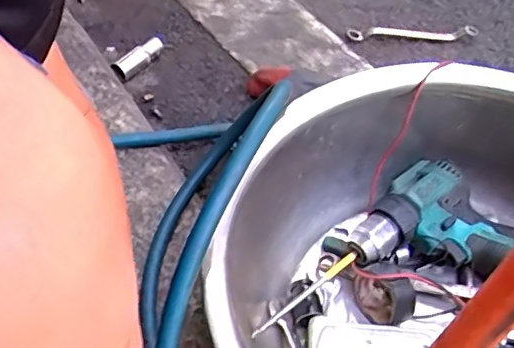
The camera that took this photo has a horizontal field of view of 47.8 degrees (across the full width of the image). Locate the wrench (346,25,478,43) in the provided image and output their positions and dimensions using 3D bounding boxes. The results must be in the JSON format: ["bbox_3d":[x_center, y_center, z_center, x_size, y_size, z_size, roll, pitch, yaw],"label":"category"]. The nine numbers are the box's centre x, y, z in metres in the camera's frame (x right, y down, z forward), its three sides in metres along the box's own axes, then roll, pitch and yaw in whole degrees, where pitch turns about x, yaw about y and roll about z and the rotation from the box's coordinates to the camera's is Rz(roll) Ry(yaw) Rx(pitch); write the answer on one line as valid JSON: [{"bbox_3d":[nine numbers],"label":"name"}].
[{"bbox_3d":[0.229,-0.207,0.833,0.190,0.020,0.029,-2,50,-6],"label":"wrench"}]

